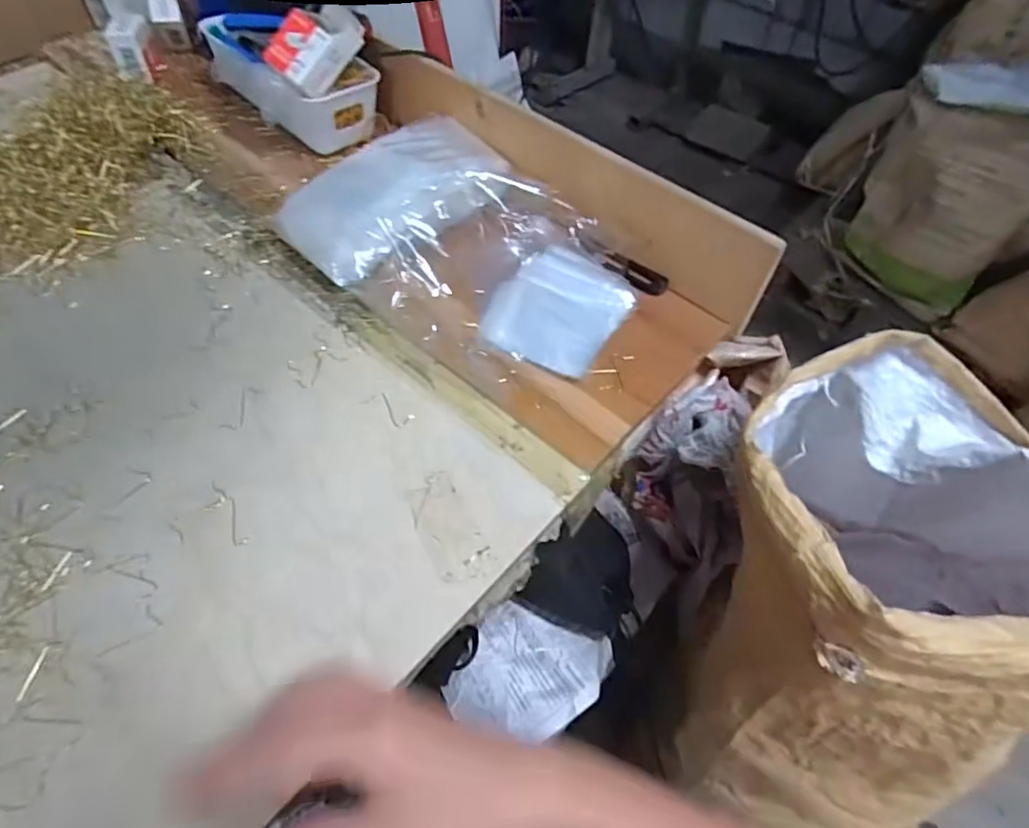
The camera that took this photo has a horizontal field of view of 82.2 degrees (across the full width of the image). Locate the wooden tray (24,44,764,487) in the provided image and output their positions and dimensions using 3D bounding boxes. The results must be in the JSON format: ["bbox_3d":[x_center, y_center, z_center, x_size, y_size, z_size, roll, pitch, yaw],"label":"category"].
[{"bbox_3d":[-0.100,-0.201,0.522,0.602,0.087,0.244,36,59,19],"label":"wooden tray"}]

